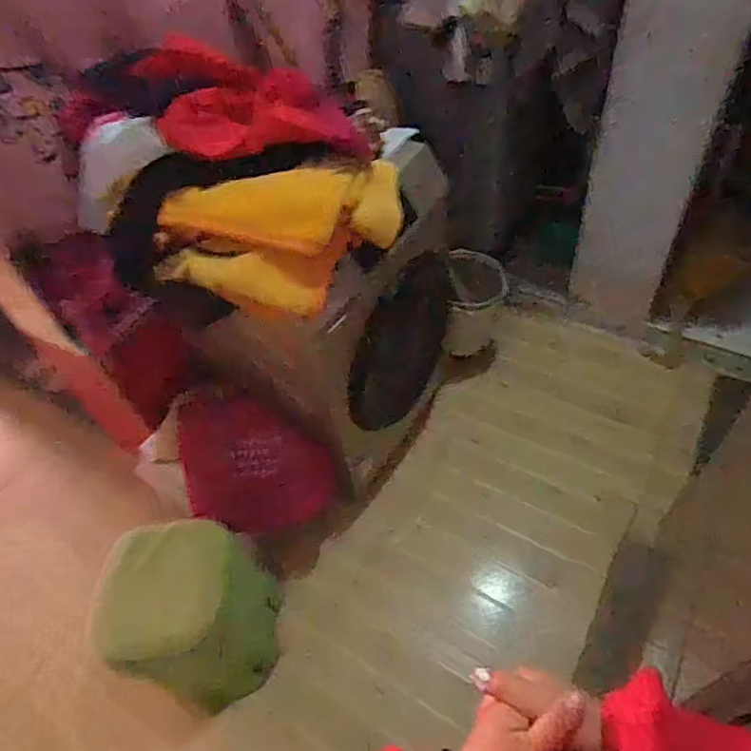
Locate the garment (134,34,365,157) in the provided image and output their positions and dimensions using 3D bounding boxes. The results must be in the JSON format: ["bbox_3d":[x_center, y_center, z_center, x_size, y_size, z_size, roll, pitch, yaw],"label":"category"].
[{"bbox_3d":[-0.225,-0.513,1.082,0.418,0.142,0.141,6,48,-11],"label":"garment"}]

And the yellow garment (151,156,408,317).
[{"bbox_3d":[-0.162,-0.255,1.077,0.480,0.213,0.135,-18,50,-10],"label":"yellow garment"}]

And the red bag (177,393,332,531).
[{"bbox_3d":[-0.303,0.232,1.440,0.353,0.332,0.223,-16,49,-8],"label":"red bag"}]

